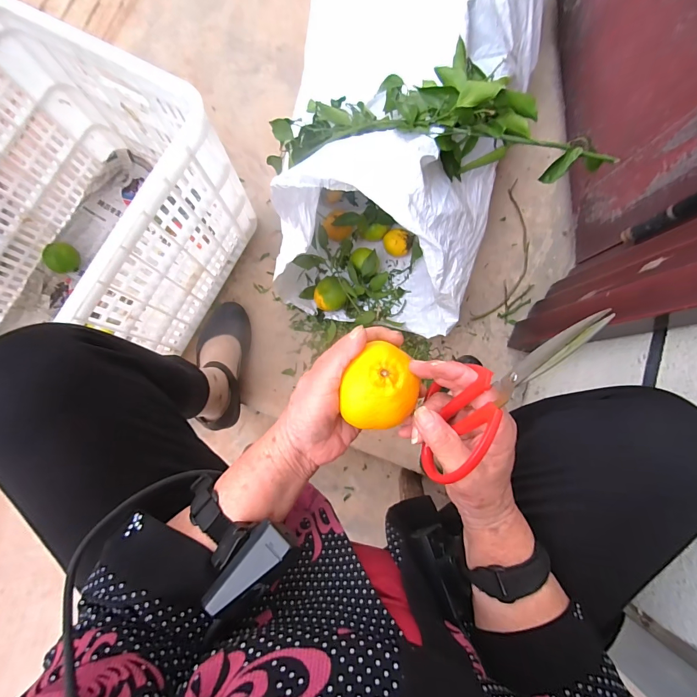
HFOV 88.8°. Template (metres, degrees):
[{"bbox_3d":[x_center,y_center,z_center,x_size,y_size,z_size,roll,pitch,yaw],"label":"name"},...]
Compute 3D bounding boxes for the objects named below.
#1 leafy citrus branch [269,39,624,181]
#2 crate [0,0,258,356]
[{"bbox_3d":[0.101,-0.330,0.525,0.492,0.132,0.151,13,82,24],"label":"leafy citrus branch"},{"bbox_3d":[-0.461,-0.145,0.567,0.380,0.300,0.533,28,83,0],"label":"crate"}]

